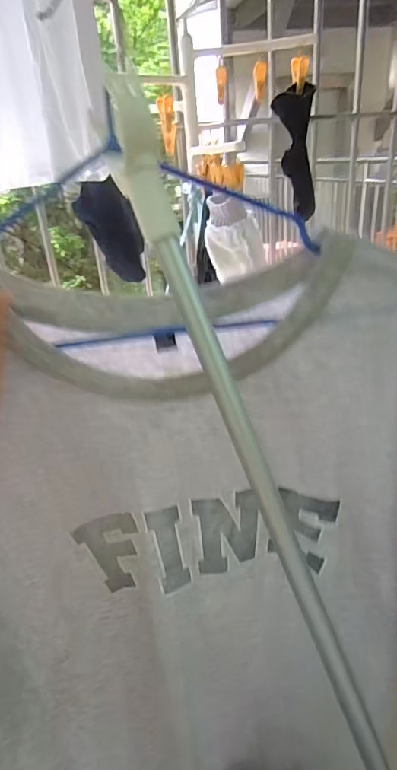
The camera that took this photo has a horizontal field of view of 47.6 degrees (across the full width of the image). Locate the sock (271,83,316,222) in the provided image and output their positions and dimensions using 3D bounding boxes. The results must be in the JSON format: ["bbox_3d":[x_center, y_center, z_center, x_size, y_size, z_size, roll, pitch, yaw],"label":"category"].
[{"bbox_3d":[0.182,-0.434,0.850,0.076,0.215,0.034,2,28,13],"label":"sock"}]

